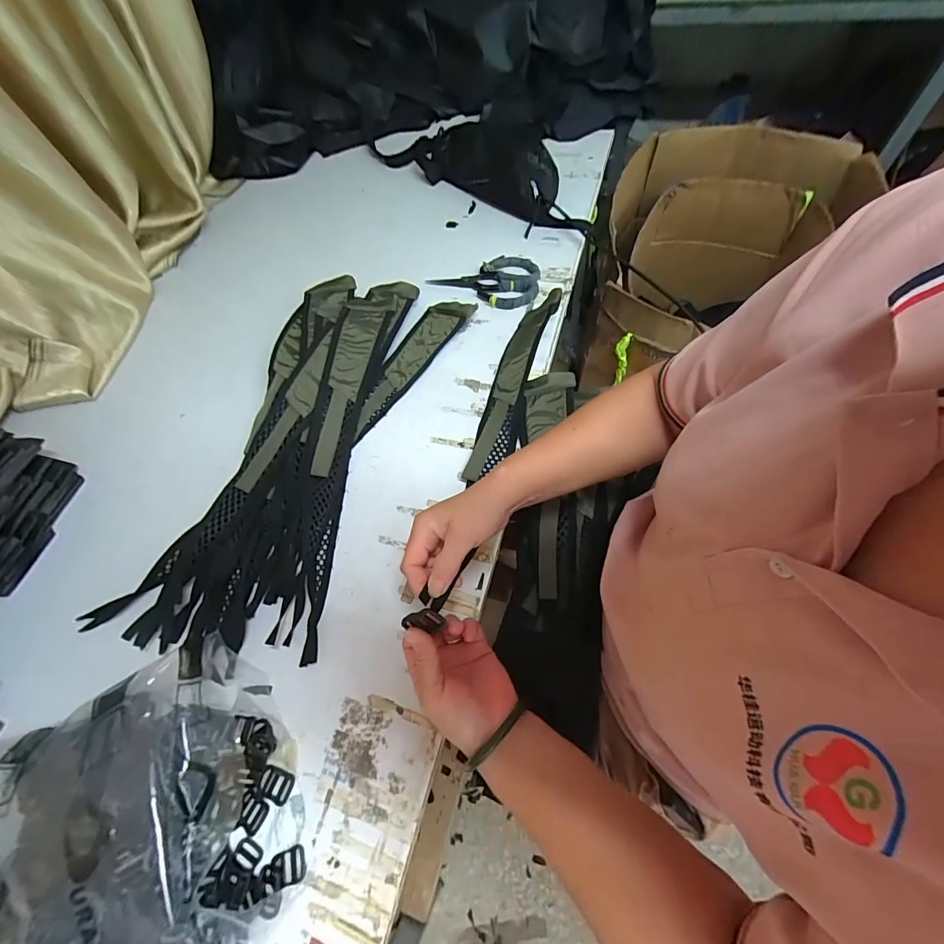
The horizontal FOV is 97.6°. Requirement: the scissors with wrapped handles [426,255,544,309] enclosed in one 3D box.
[{"bbox_3d":[0.020,-0.316,0.677,0.175,0.017,0.104,7,66,11],"label":"scissors with wrapped handles"}]

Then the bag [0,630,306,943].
[{"bbox_3d":[-0.311,0.323,0.384,0.263,0.062,0.266,-28,64,-6],"label":"bag"}]

